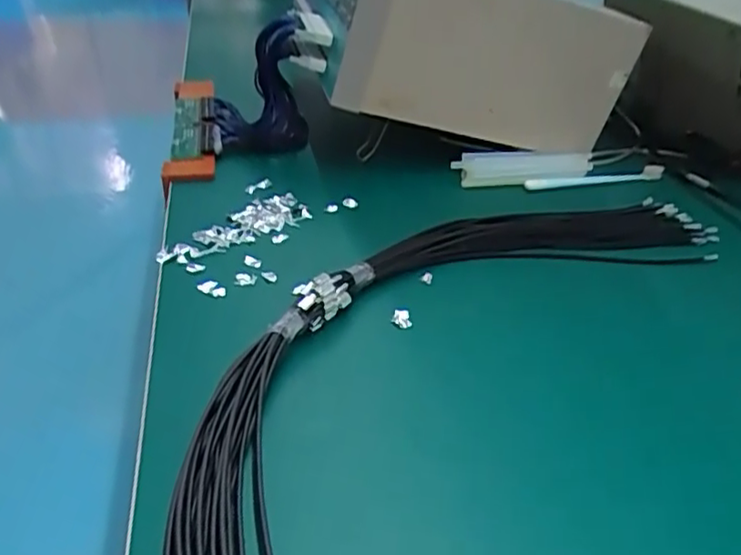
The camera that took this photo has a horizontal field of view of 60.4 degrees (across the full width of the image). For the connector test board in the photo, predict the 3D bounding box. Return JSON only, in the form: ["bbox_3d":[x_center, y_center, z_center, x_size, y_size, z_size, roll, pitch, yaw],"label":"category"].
[{"bbox_3d":[-0.239,-0.209,0.858,0.067,0.018,0.345,-5,35,-10],"label":"connector test board"}]

